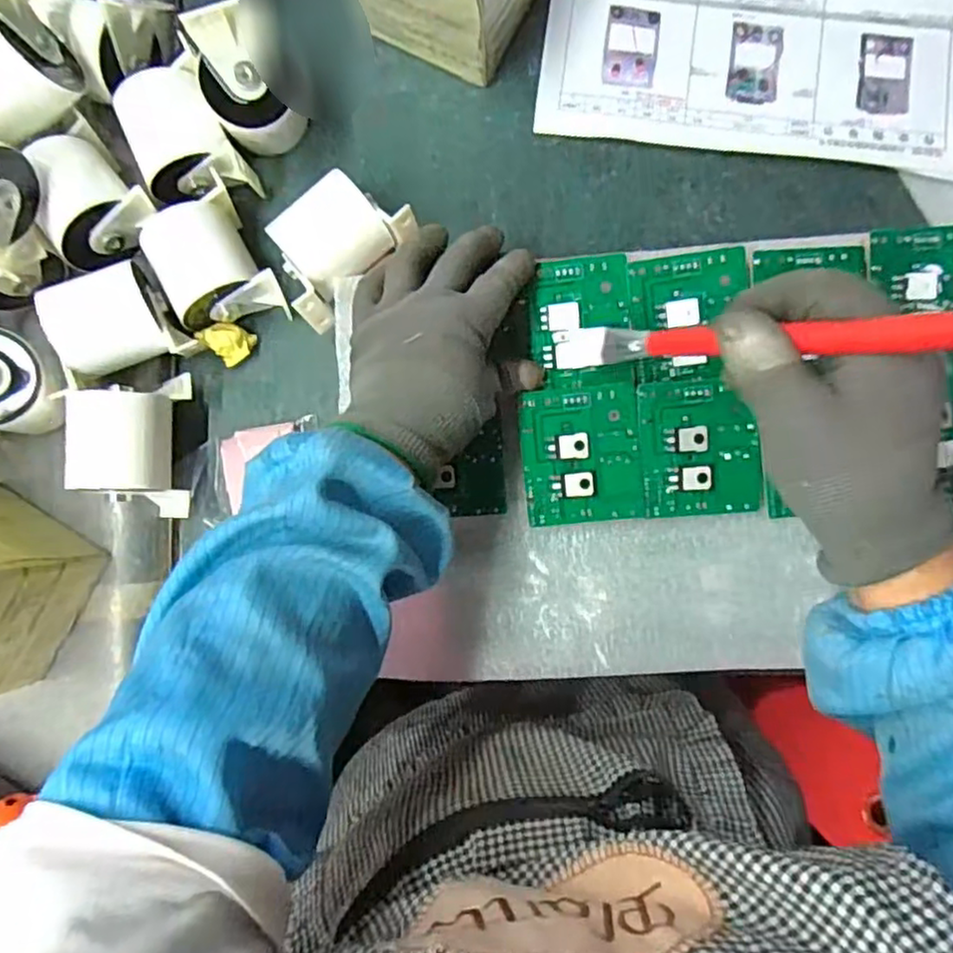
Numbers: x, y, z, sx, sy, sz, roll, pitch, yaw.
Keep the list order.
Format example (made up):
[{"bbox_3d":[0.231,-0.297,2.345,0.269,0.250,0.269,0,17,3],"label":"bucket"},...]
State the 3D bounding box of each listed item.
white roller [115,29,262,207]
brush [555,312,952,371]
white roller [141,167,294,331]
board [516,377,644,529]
[{"bbox_3d":[-0.202,-0.231,0.469,0.073,0.056,0.099,-23,86,1],"label":"white roller"},{"bbox_3d":[0.133,-0.062,0.305,0.017,0.294,0.019,18,87,-33],"label":"brush"},{"bbox_3d":[-0.176,-0.140,0.455,0.071,0.046,0.092,-27,86,1],"label":"white roller"},{"bbox_3d":[0.065,-0.013,0.415,0.072,0.008,0.083,-5,92,1],"label":"board"}]

